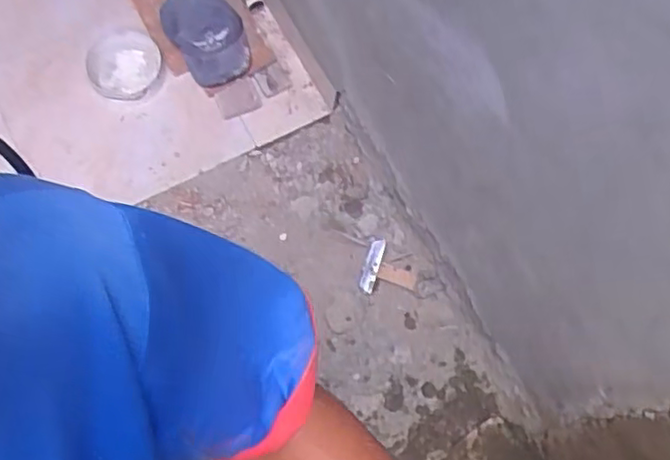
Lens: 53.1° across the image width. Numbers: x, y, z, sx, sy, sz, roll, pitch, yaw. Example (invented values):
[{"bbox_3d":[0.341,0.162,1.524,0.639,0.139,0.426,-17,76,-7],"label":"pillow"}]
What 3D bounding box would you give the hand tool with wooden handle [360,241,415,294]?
[{"bbox_3d":[0.122,0.093,1.474,0.118,0.049,0.114,16,70,3],"label":"hand tool with wooden handle"}]

